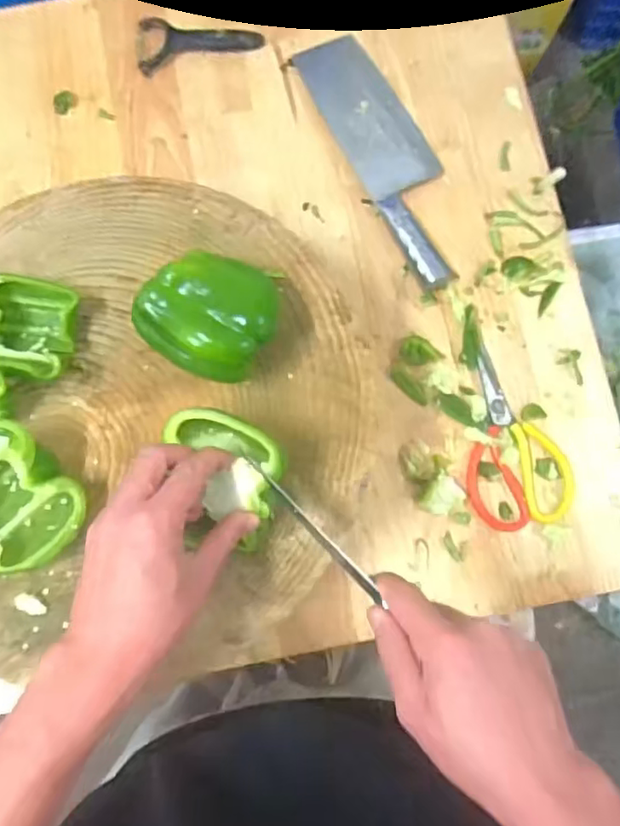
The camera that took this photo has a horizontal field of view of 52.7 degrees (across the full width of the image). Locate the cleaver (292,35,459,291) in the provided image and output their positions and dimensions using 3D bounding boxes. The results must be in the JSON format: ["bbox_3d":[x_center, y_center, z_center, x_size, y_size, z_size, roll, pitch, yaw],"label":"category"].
[{"bbox_3d":[0.089,-0.285,0.685,0.083,0.029,0.314,-25,81,-4],"label":"cleaver"}]

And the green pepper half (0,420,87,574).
[{"bbox_3d":[-0.221,0.064,0.458,0.085,0.068,0.096,-43,82,-7],"label":"green pepper half"}]

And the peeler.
[{"bbox_3d":[-0.126,-0.424,0.722,0.142,0.011,0.065,0,80,0],"label":"peeler"}]

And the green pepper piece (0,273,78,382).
[{"bbox_3d":[-0.227,-0.067,0.493,0.078,0.043,0.079,10,80,2],"label":"green pepper piece"}]

